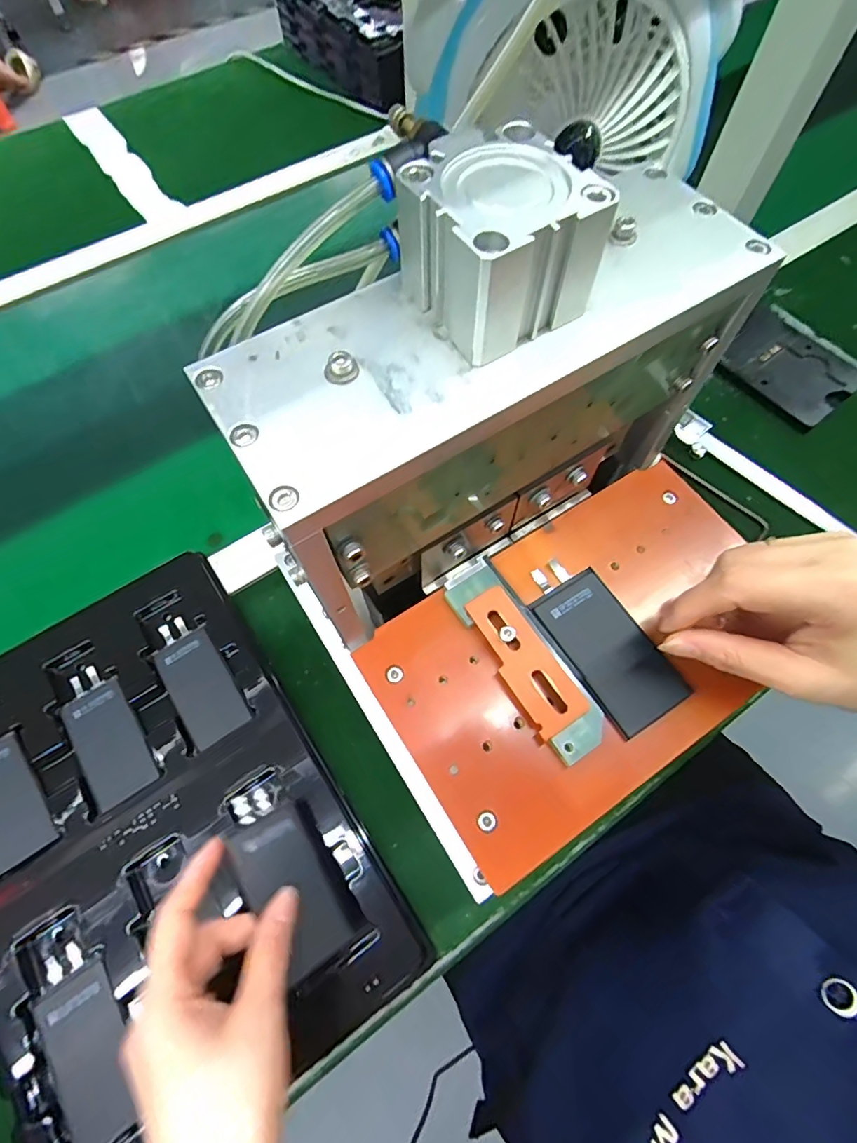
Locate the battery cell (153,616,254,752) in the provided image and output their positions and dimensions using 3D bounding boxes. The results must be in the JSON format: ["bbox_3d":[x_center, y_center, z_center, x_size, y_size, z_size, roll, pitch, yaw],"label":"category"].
[{"bbox_3d":[-0.170,0.078,0.380,0.042,0.005,0.099,-34,70,-14],"label":"battery cell"}]

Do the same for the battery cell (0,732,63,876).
[{"bbox_3d":[-0.285,0.152,0.340,0.046,0.006,0.088,-38,71,-15],"label":"battery cell"}]

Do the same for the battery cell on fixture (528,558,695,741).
[{"bbox_3d":[0.092,0.036,0.278,0.045,0.006,0.096,-29,70,-12],"label":"battery cell on fixture"}]

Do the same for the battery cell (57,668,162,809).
[{"bbox_3d":[-0.228,0.114,0.364,0.043,0.005,0.099,-35,71,-14],"label":"battery cell"}]

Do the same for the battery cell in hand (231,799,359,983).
[{"bbox_3d":[-0.080,0.183,0.300,0.048,0.014,0.081,-16,64,-42],"label":"battery cell in hand"}]

